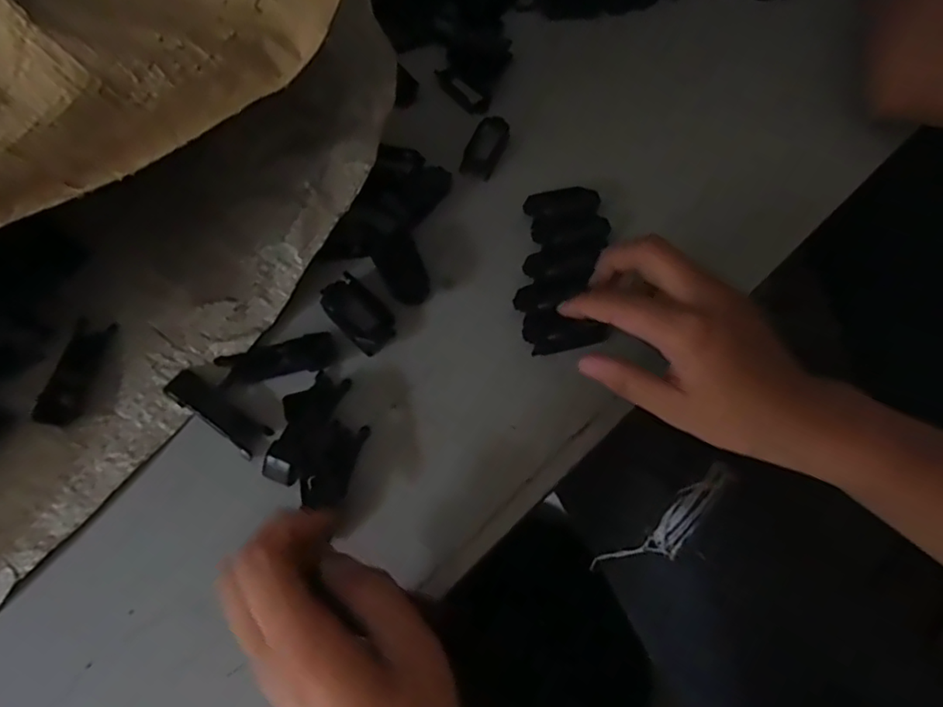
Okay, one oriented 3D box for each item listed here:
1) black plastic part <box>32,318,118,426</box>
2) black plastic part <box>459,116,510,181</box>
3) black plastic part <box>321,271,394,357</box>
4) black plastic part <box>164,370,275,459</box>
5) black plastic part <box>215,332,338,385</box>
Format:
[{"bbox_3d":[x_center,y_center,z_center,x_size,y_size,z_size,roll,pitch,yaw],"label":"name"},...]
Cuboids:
[{"bbox_3d":[-0.227,0.010,0.357,0.020,0.009,0.064,9,64,4],"label":"black plastic part"},{"bbox_3d":[0.010,-0.145,0.435,0.022,0.012,0.048,23,66,8],"label":"black plastic part"},{"bbox_3d":[-0.068,-0.025,0.378,0.027,0.009,0.051,-41,73,-19],"label":"black plastic part"},{"bbox_3d":[-0.144,0.032,0.352,0.068,0.010,0.019,32,68,14],"label":"black plastic part"},{"bbox_3d":[-0.113,0.003,0.364,0.065,0.007,0.019,-12,66,-8],"label":"black plastic part"}]

